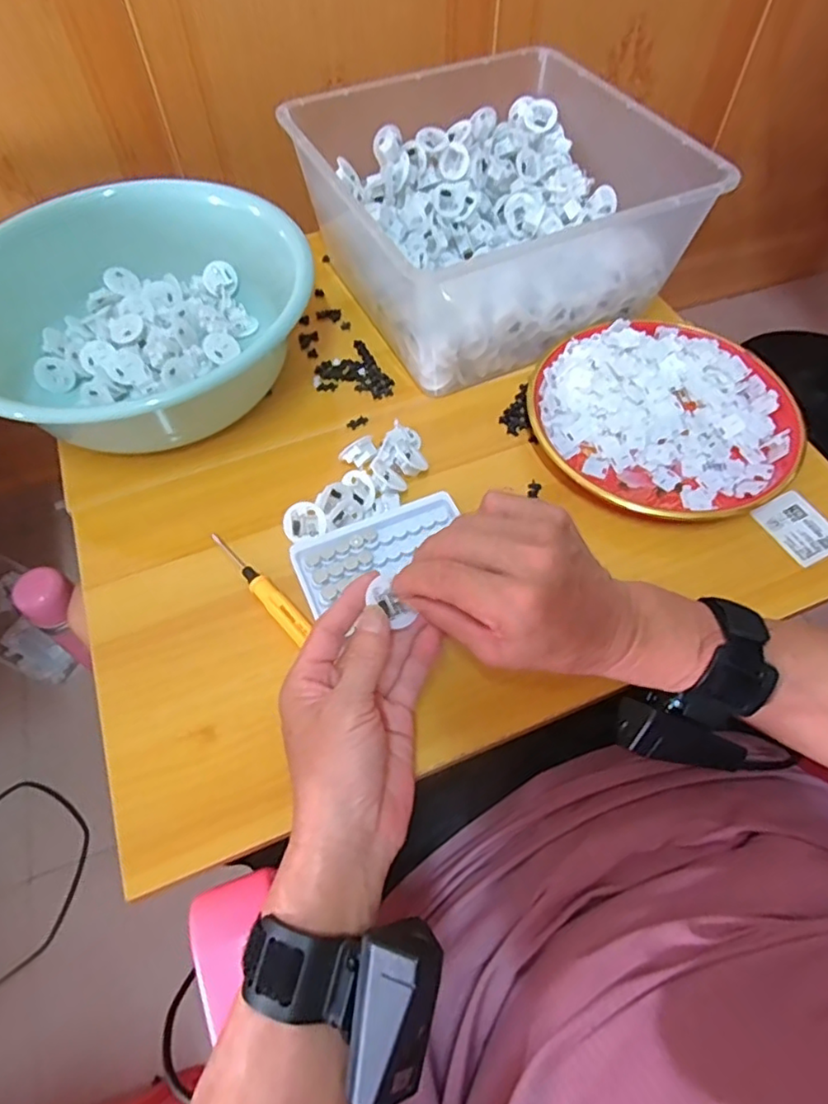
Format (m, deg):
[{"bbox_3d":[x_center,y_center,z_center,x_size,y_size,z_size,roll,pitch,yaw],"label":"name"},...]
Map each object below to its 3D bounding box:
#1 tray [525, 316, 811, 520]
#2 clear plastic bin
[{"bbox_3d":[0.214,-0.119,0.531,0.217,0.035,0.209,0,59,0],"label":"tray"},{"bbox_3d":[0.072,-0.323,0.575,0.300,0.121,0.282,-25,62,-14],"label":"clear plastic bin"}]

